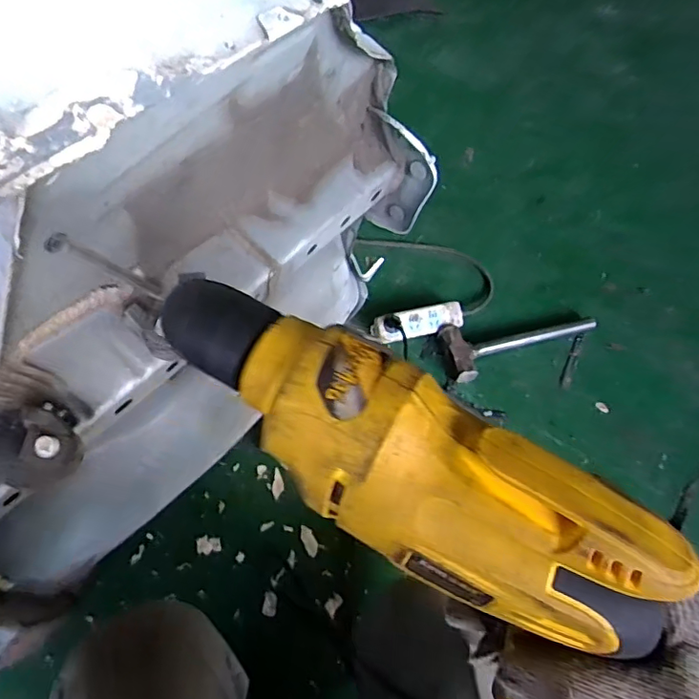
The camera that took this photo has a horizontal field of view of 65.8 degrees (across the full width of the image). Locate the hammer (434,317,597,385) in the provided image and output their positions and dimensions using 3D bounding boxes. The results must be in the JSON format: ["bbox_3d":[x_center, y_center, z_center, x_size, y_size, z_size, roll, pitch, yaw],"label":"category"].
[{"bbox_3d":[0.339,-0.019,1.083,0.346,0.054,0.112,-10,59,-24],"label":"hammer"}]

